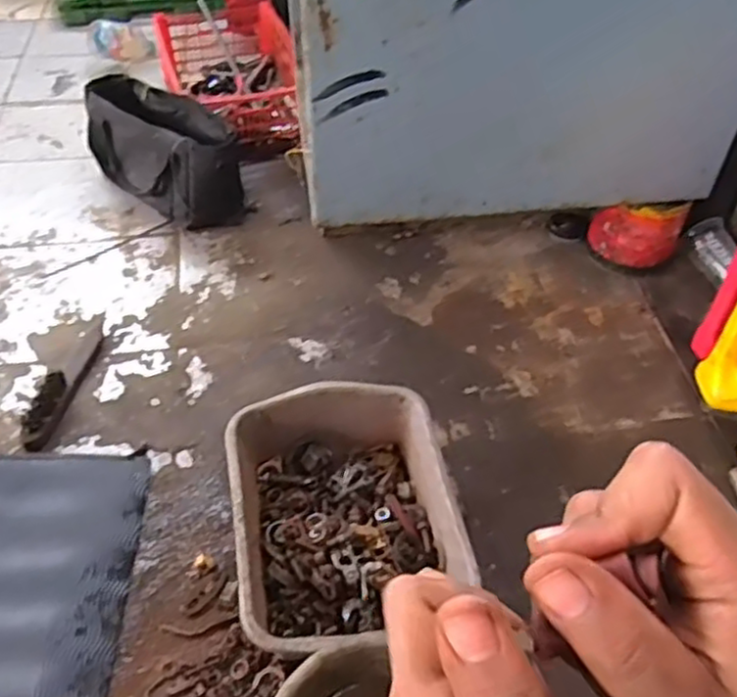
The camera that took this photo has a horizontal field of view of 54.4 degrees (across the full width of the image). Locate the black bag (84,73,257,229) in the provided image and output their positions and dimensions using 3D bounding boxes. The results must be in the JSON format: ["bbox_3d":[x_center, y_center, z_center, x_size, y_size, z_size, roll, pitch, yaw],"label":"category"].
[{"bbox_3d":[-0.401,-0.381,1.395,0.332,0.191,0.142,30,53,22],"label":"black bag"}]

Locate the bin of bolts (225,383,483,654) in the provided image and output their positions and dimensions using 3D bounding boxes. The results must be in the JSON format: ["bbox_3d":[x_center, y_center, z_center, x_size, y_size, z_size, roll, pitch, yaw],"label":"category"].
[{"bbox_3d":[-0.036,0.214,0.922,0.265,0.134,0.332,-8,49,-11],"label":"bin of bolts"}]

